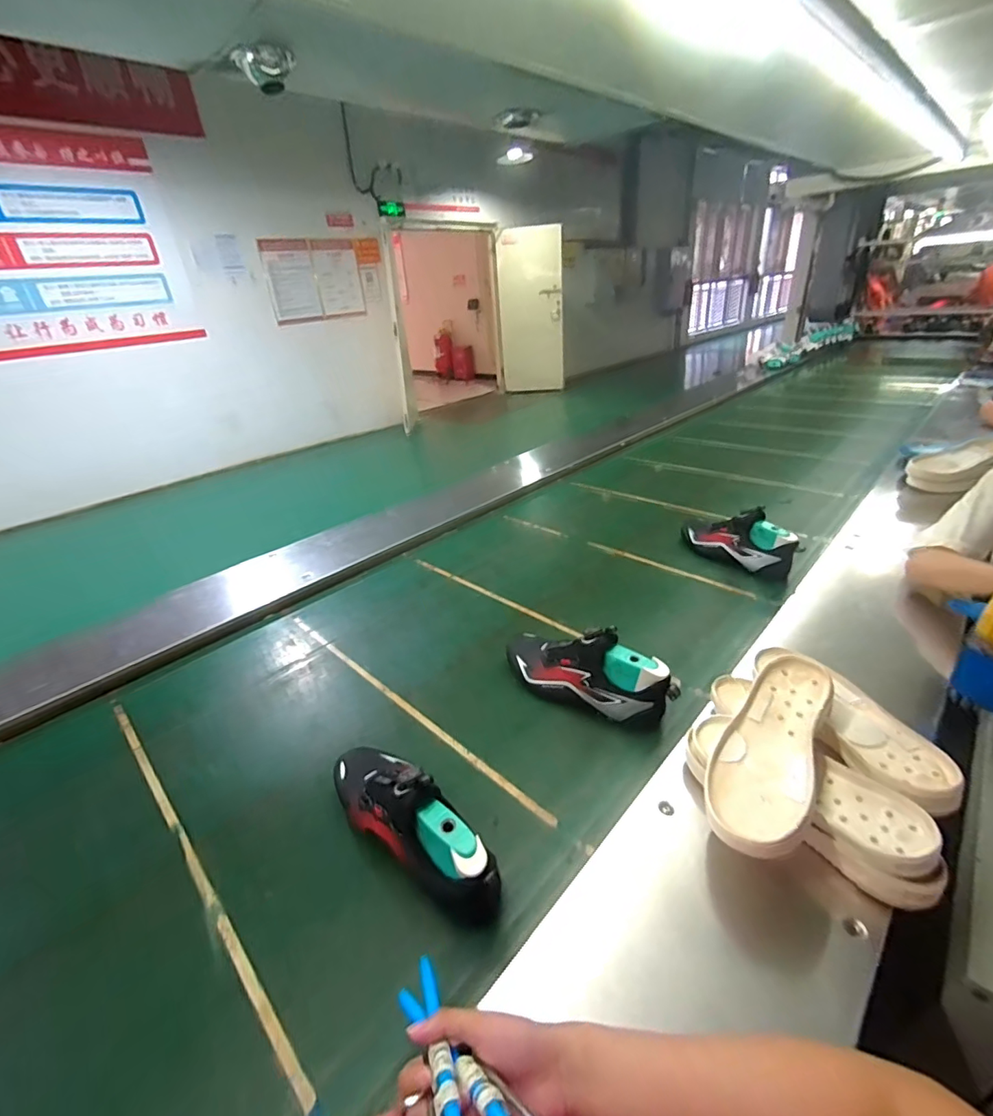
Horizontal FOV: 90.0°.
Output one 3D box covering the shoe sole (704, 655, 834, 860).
[{"bbox_3d":[0.304,0.207,0.543,0.098,0.056,0.258,19,35,39],"label":"shoe sole"}]

